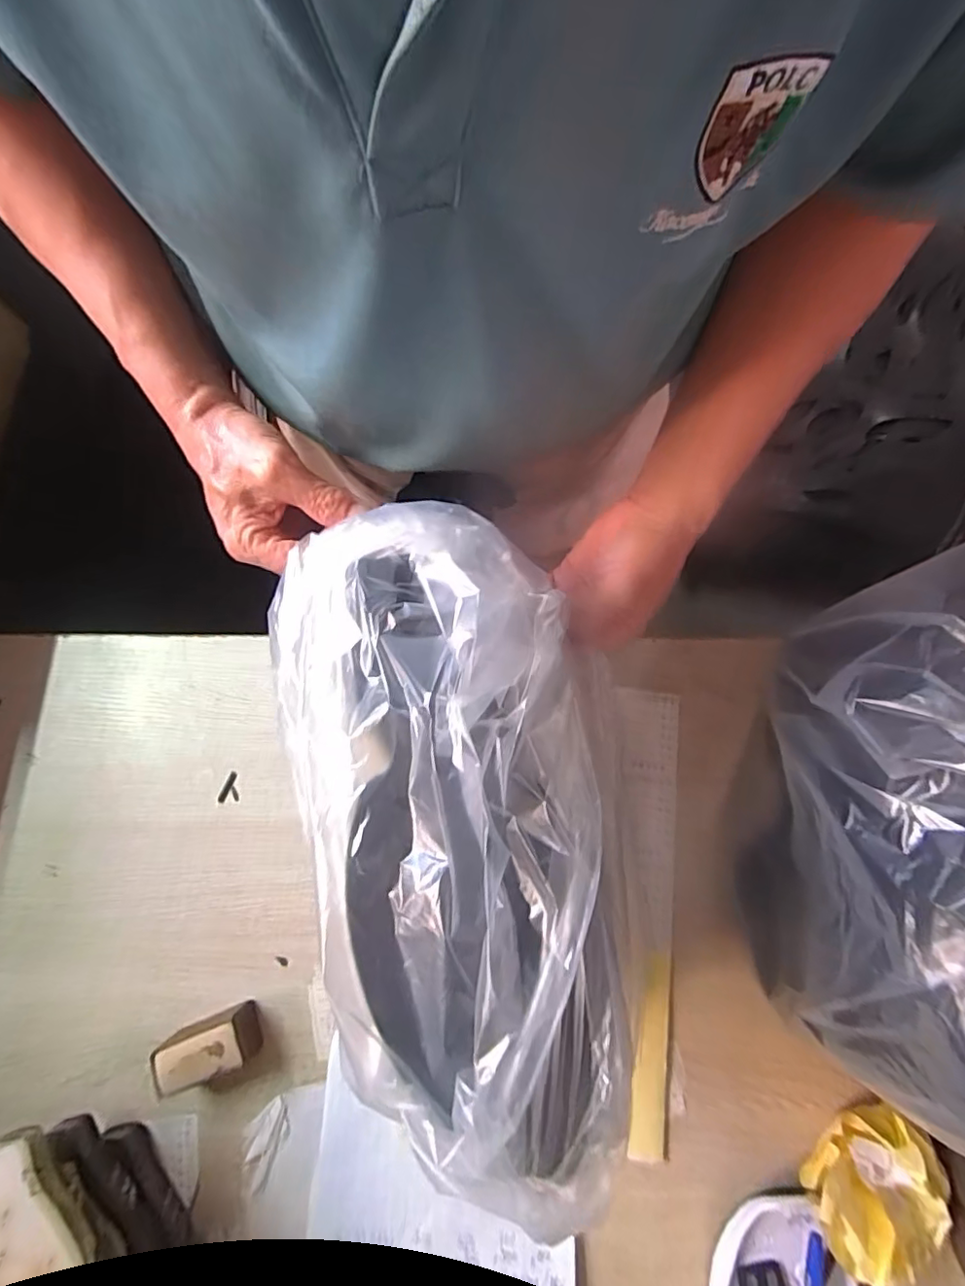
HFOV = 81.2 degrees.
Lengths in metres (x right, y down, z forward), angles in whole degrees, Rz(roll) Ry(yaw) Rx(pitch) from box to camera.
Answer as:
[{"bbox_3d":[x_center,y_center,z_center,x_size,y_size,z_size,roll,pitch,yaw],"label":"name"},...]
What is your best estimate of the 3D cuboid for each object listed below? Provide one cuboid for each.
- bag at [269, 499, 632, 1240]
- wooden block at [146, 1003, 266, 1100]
[{"bbox_3d":[-0.013,0.073,0.254,0.148,0.059,0.300,-14,75,-2],"label":"bag"},{"bbox_3d":[-0.216,0.315,0.437,0.077,0.037,0.040,-20,77,-4],"label":"wooden block"}]

